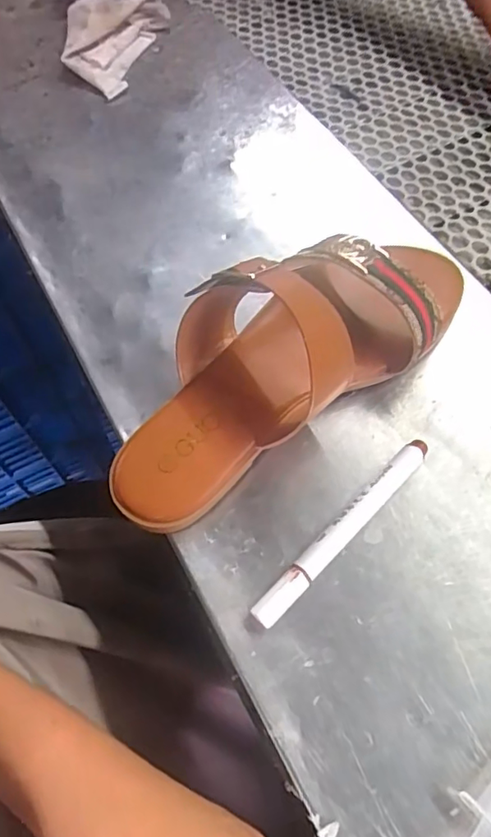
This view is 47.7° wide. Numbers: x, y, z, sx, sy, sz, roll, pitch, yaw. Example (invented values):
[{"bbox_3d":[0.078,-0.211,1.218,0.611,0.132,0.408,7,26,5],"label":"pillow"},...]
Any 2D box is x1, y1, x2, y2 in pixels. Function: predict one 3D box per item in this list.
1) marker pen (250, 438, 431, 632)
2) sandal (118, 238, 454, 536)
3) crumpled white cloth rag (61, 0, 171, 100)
[{"bbox_3d":[0.051,0.056,0.283,0.124,0.014,0.012,-42,70,-17],"label":"marker pen"},{"bbox_3d":[0.026,-0.042,0.298,0.242,0.076,0.090,-31,66,-13],"label":"sandal"},{"bbox_3d":[-0.121,-0.332,0.484,0.078,0.028,0.110,18,66,10],"label":"crumpled white cloth rag"}]

